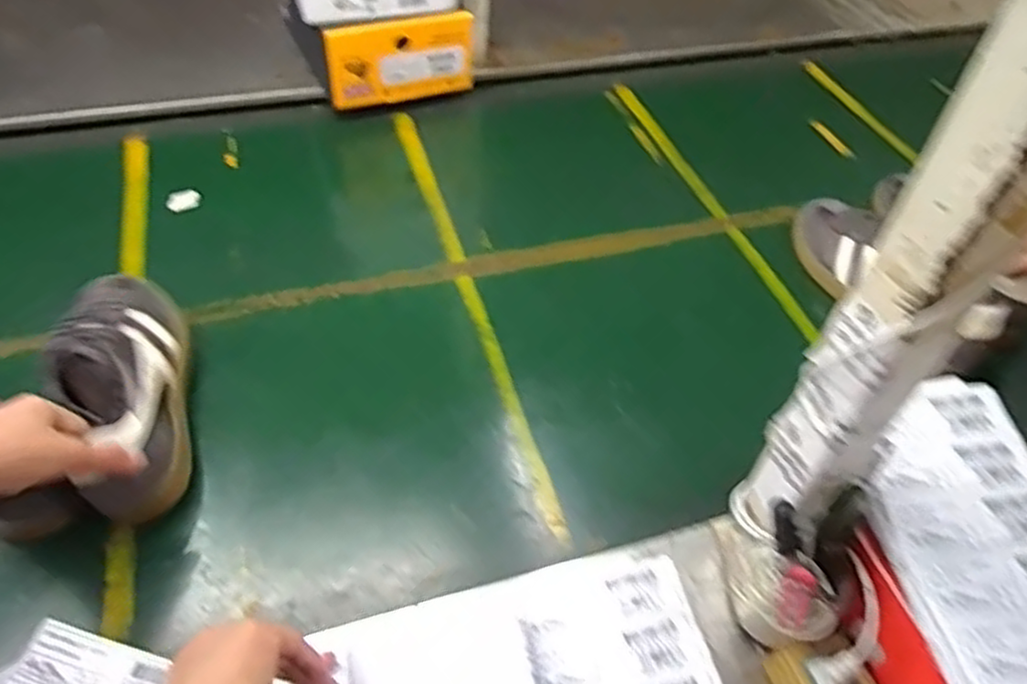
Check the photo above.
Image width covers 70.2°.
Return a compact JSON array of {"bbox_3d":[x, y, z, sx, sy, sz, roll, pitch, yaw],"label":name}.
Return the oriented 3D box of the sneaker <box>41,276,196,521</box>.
[{"bbox_3d":[-0.340,0.019,0.631,0.091,0.086,0.263,-14,54,-17],"label":"sneaker"}]

